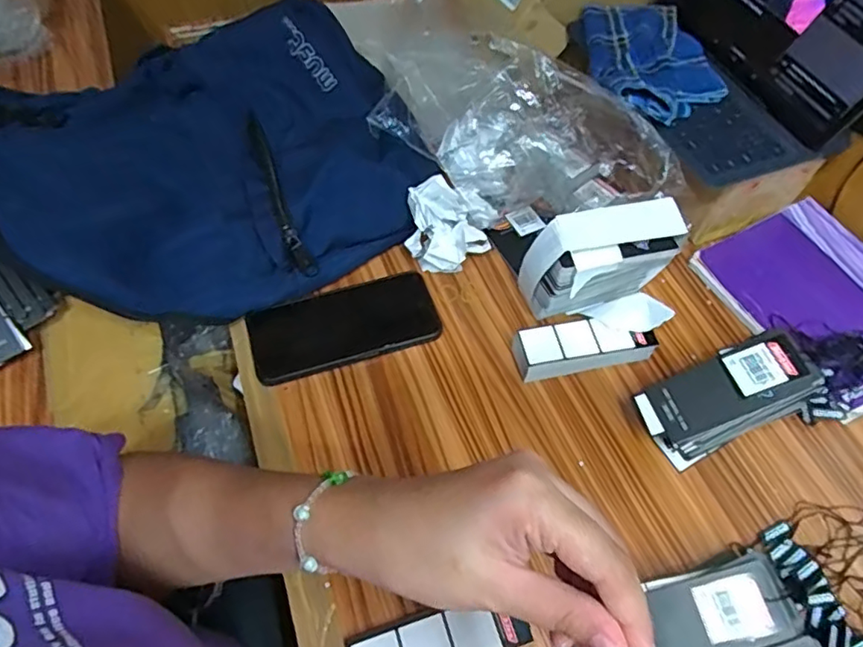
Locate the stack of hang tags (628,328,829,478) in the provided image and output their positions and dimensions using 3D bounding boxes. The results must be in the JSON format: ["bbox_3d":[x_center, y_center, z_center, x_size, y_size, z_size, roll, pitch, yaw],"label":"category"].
[{"bbox_3d":[0.239,0.061,0.460,0.130,0.088,0.063,-15,58,-11],"label":"stack of hang tags"}]

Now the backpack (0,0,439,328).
[{"bbox_3d":[-0.226,-0.169,0.568,0.405,0.087,0.343,-32,64,-21],"label":"backpack"}]

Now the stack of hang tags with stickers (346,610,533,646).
[{"bbox_3d":[0.003,0.219,0.385,0.115,0.023,0.039,-16,58,-11],"label":"stack of hang tags with stickers"}]

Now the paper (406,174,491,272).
[{"bbox_3d":[0.011,-0.092,0.558,0.072,0.074,0.076,-23,60,-16],"label":"paper"}]

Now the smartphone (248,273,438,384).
[{"bbox_3d":[-0.081,0.002,0.523,0.168,0.010,0.077,-18,62,-9],"label":"smartphone"}]

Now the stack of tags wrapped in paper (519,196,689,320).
[{"bbox_3d":[0.153,-0.057,0.523,0.138,0.105,0.052,-14,58,-11],"label":"stack of tags wrapped in paper"}]

